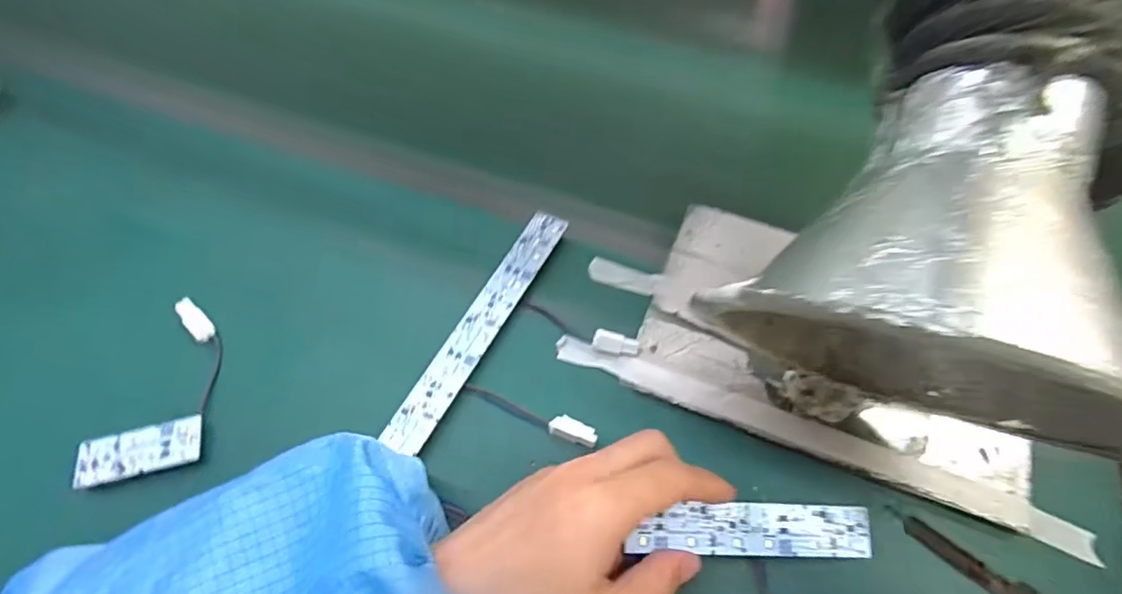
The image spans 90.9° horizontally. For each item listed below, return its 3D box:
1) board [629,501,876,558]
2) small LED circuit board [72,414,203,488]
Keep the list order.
[{"bbox_3d":[0.095,0.114,0.271,0.122,0.004,0.025,5,74,-10],"label":"board"},{"bbox_3d":[-0.230,0.084,0.302,0.063,0.007,0.026,-15,63,-7],"label":"small LED circuit board"}]

